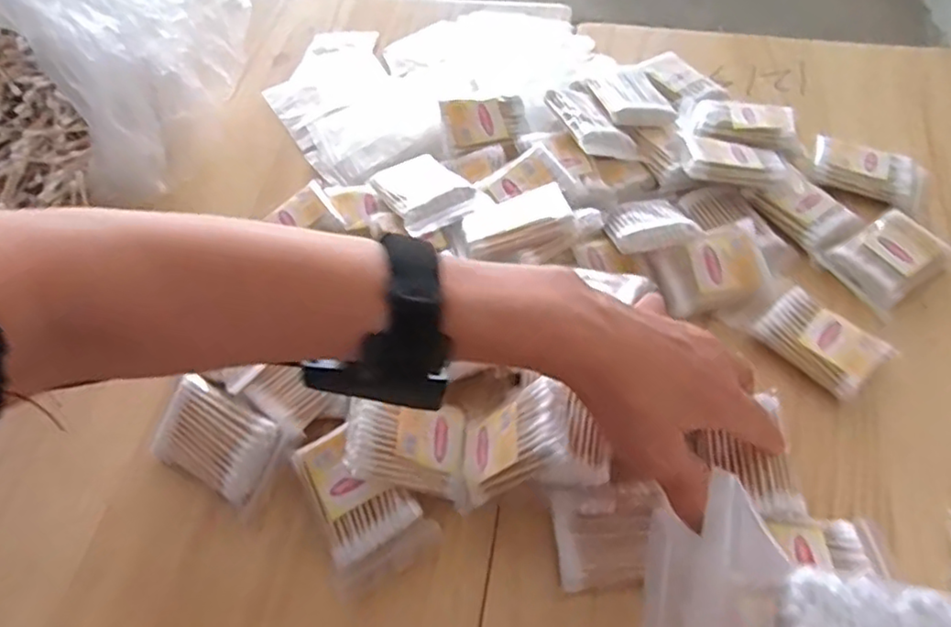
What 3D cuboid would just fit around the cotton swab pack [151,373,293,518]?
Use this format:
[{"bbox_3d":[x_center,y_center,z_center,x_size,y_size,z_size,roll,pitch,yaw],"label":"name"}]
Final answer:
[{"bbox_3d":[-0.159,0.080,0.401,0.082,0.017,0.054,26,85,18],"label":"cotton swab pack"}]

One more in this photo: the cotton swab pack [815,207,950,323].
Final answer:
[{"bbox_3d":[0.302,-0.040,0.474,0.078,0.018,0.057,-29,58,-16],"label":"cotton swab pack"}]

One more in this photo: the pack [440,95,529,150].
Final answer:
[{"bbox_3d":[0.008,-0.161,0.541,0.067,0.008,0.042,-14,79,-8],"label":"pack"}]

